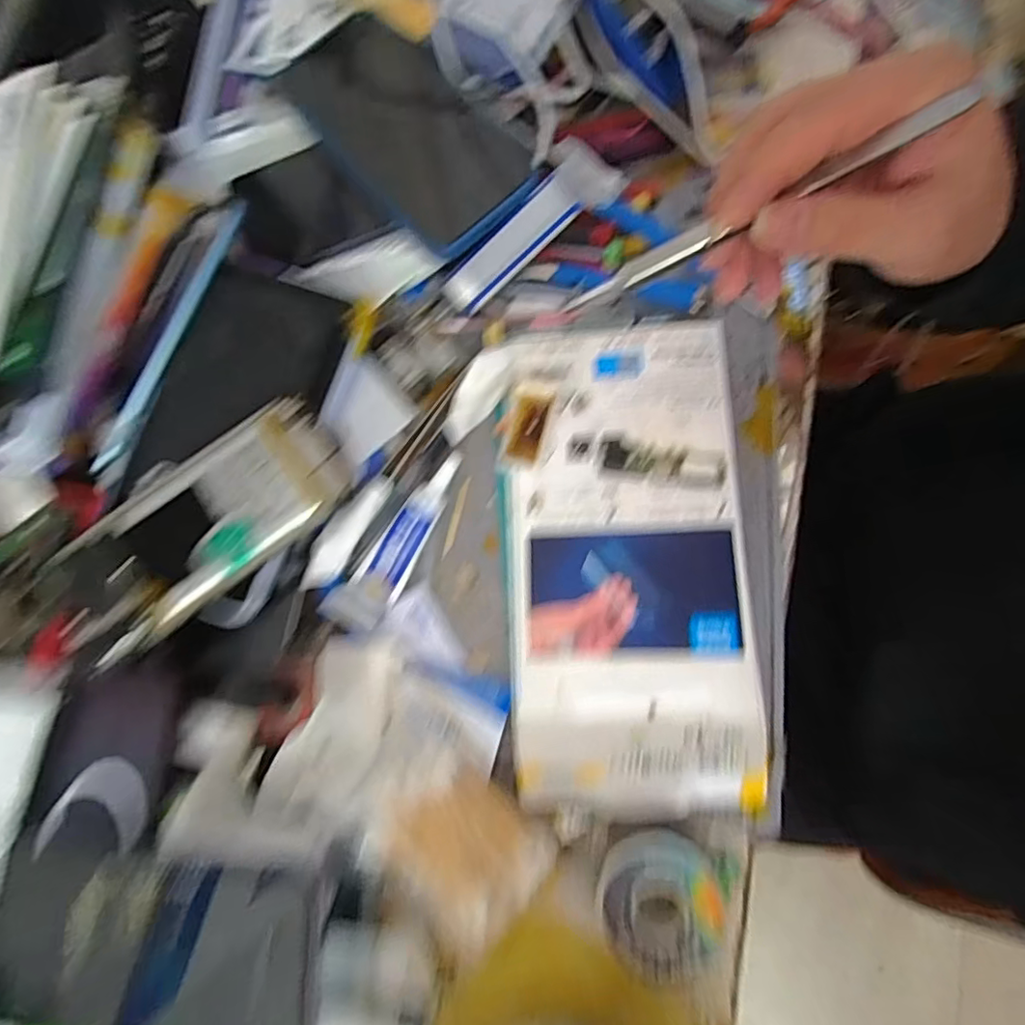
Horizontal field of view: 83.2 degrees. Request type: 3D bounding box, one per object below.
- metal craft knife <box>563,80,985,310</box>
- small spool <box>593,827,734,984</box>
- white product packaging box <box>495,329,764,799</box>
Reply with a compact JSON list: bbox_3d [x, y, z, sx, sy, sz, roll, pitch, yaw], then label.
[{"bbox_3d":[0.091,-0.116,0.222,0.152,0.005,0.011,-20,76,23],"label":"metal craft knife"},{"bbox_3d":[0.065,0.168,0.256,0.054,0.024,0.058,-2,76,8],"label":"small spool"},{"bbox_3d":[0.057,0.018,0.300,0.118,0.022,0.245,0,76,0],"label":"white product packaging box"}]

